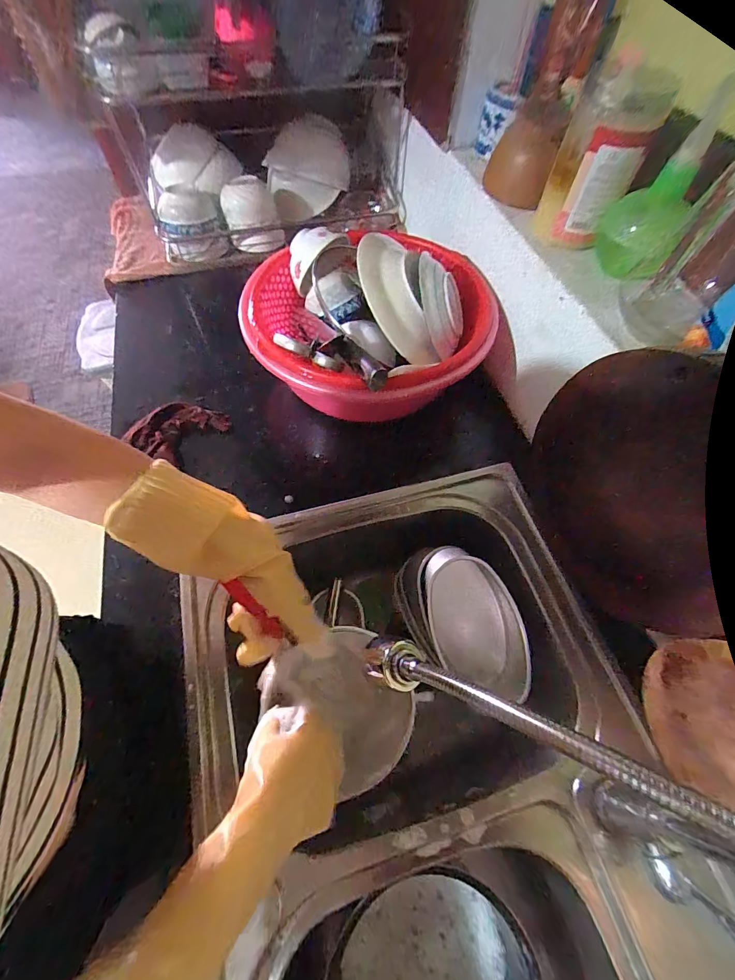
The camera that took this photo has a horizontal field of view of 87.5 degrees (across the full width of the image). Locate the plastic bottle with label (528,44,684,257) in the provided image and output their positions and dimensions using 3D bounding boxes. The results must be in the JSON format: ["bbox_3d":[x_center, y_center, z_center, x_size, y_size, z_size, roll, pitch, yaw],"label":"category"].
[{"bbox_3d":[0.261,-0.375,0.437,0.087,0.152,0.090,24,63,11],"label":"plastic bottle with label"}]

